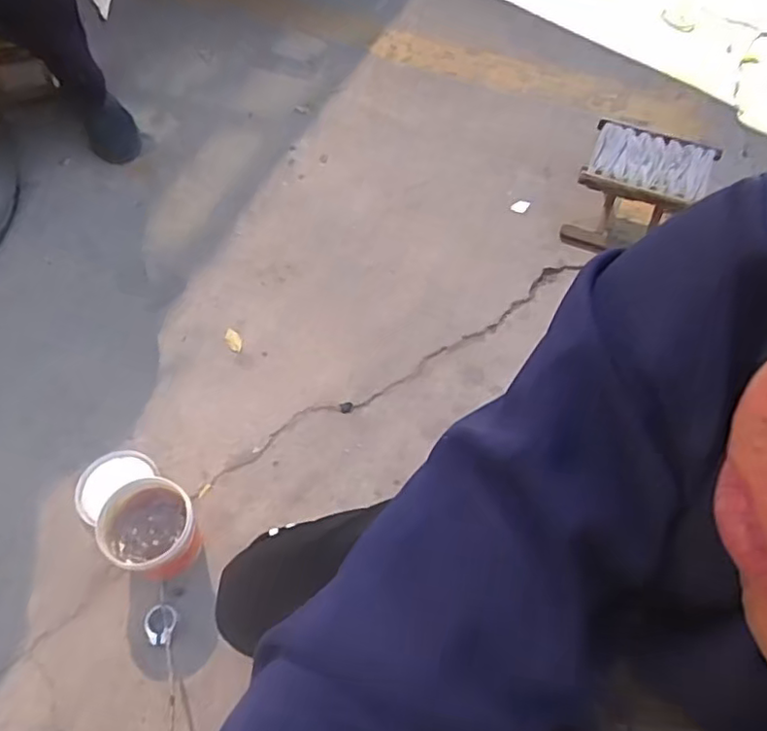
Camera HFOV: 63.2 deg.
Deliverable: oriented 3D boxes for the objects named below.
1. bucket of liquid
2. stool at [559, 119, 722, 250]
[{"bbox_3d":[-0.328,0.237,0.889,0.128,0.096,0.126,3,58,-2],"label":"bucket of liquid"},{"bbox_3d":[0.515,-0.346,1.266,0.241,0.162,0.219,16,58,12],"label":"stool"}]

